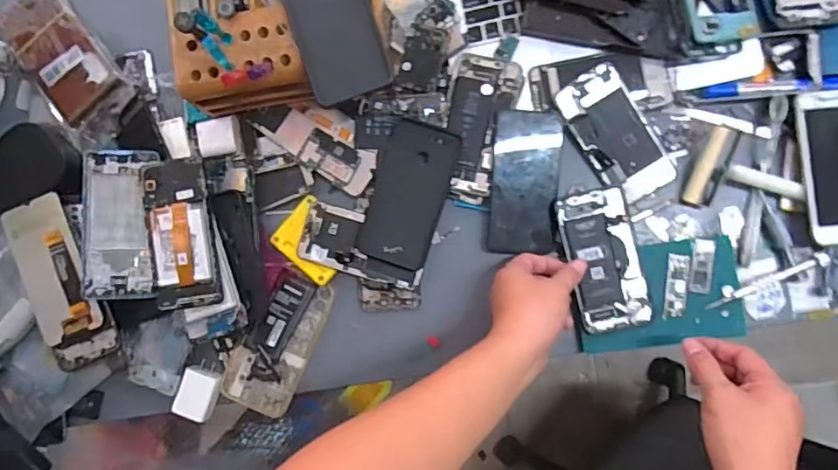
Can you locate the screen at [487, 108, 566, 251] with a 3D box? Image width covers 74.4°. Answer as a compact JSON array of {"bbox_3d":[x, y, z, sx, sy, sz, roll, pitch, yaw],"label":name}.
[{"bbox_3d":[0.117,-0.058,0.597,0.074,0.011,0.151,3,93,-6],"label":"screen"}]

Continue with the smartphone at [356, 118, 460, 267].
[{"bbox_3d":[-0.010,-0.046,0.611,0.080,0.016,0.154,17,88,6],"label":"smartphone"}]

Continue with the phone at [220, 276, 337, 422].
[{"bbox_3d":[-0.161,0.122,0.622,0.078,0.015,0.157,23,89,7],"label":"phone"}]

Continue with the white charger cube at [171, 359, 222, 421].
[{"bbox_3d":[-0.246,0.176,0.617,0.040,0.019,0.061,16,88,6],"label":"white charger cube"}]

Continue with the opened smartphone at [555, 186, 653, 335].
[{"bbox_3d":[0.194,0.026,0.578,0.073,0.008,0.145,-12,85,5],"label":"opened smartphone"}]

